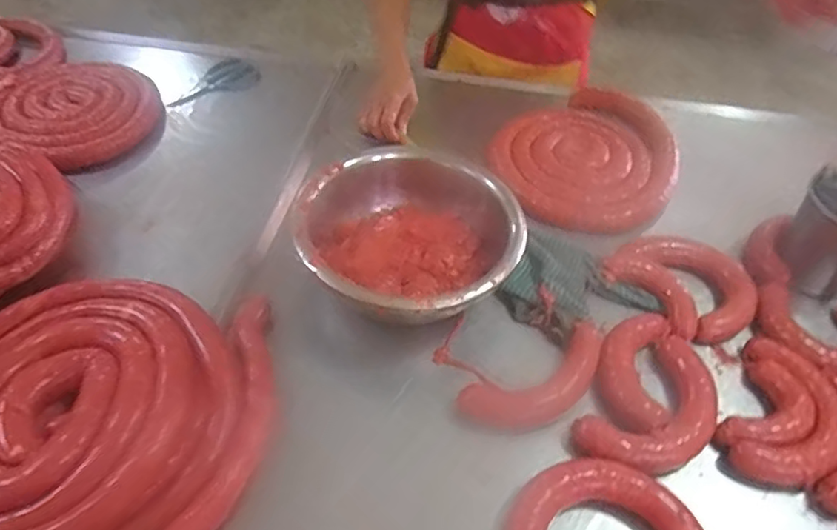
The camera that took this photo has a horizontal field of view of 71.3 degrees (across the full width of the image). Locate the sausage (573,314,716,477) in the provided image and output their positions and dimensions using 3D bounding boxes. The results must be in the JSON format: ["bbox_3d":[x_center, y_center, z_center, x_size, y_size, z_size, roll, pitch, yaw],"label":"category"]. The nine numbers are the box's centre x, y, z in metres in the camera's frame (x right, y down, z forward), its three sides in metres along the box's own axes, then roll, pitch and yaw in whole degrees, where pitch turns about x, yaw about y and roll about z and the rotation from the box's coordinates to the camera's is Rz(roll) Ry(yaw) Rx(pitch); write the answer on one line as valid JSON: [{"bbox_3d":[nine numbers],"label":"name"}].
[{"bbox_3d":[0.273,0.151,0.684,0.136,0.032,0.212,22,51,16],"label":"sausage"}]

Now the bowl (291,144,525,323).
[{"bbox_3d":[-0.008,-0.026,0.775,0.280,0.108,0.271,1,49,-2],"label":"bowl"}]

